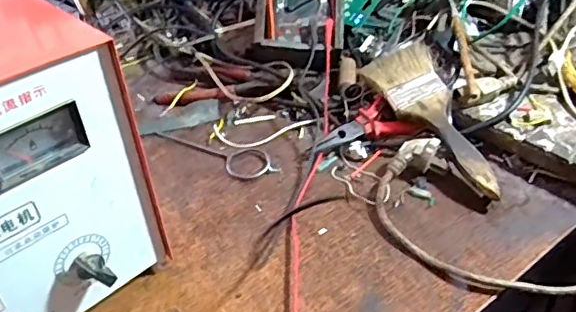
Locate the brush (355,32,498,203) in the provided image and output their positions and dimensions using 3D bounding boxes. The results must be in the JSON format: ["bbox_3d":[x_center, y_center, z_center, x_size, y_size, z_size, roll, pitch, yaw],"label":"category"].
[{"bbox_3d":[0.151,-0.040,0.557,0.071,0.021,0.199,-19,55,-14],"label":"brush"}]

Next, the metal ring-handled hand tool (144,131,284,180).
[{"bbox_3d":[-0.086,-0.003,0.593,0.163,0.008,0.045,13,49,18],"label":"metal ring-handled hand tool"}]

